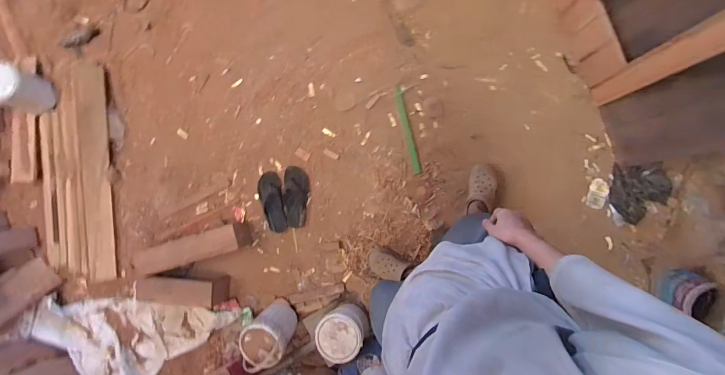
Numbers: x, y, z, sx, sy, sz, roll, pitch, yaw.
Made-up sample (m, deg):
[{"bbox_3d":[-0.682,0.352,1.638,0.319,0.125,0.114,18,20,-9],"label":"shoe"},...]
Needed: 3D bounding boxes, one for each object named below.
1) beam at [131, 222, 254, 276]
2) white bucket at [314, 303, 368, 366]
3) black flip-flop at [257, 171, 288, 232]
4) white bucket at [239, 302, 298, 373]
[{"bbox_3d":[-0.779,0.278,1.591,0.547,0.157,0.115,-16,88,7],"label":"beam"},{"bbox_3d":[-0.078,0.601,1.472,0.202,0.223,0.177,6,91,7],"label":"white bucket"},{"bbox_3d":[-0.408,0.069,1.615,0.115,0.034,0.270,-8,89,7],"label":"black flip-flop"},{"bbox_3d":[-0.392,0.620,1.505,0.175,0.244,0.229,32,93,3],"label":"white bucket"}]

